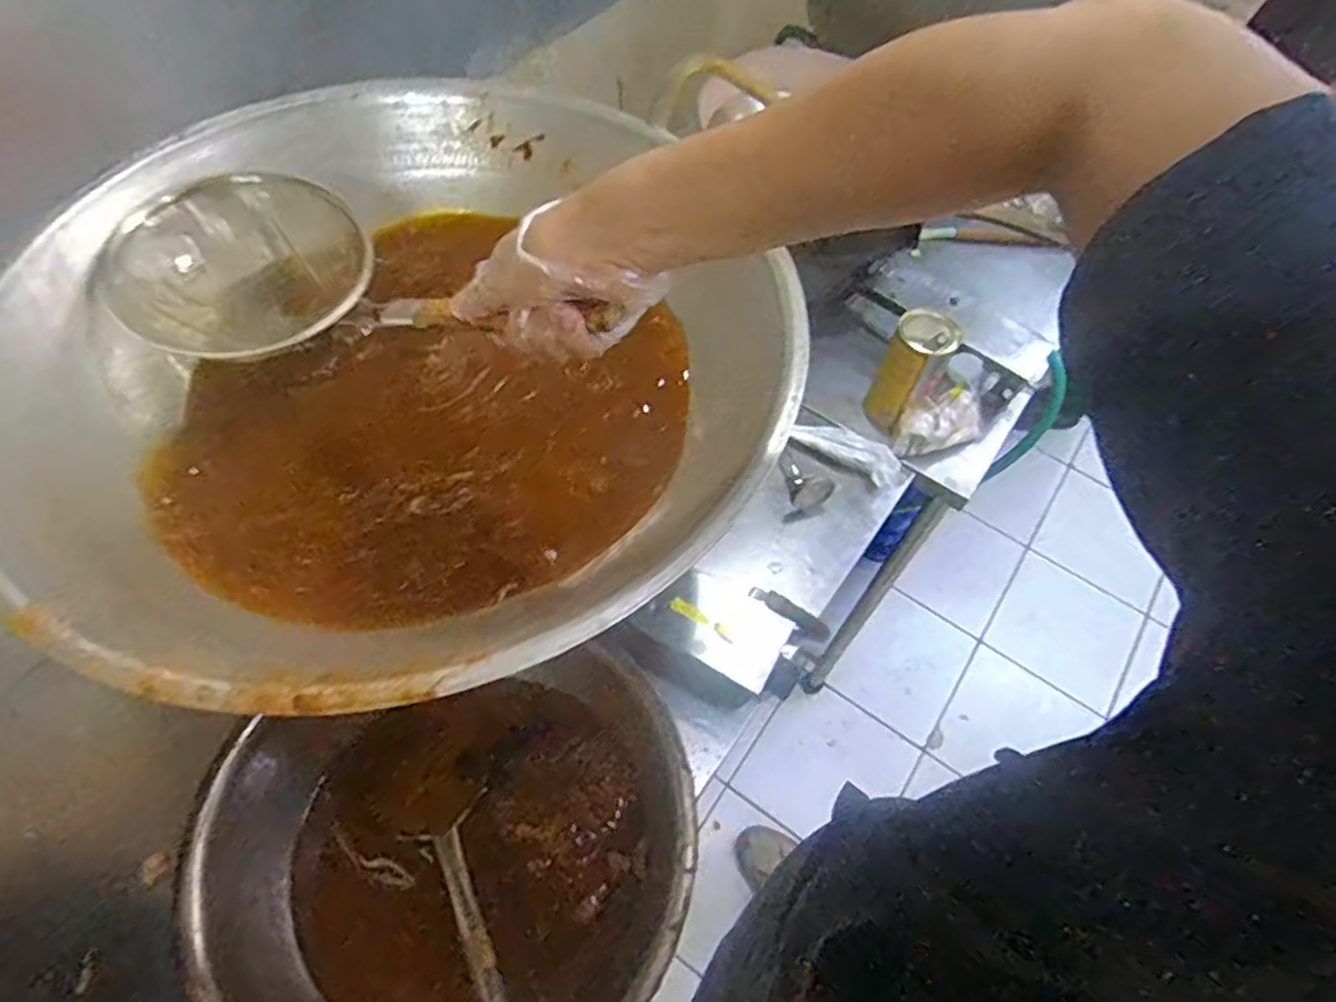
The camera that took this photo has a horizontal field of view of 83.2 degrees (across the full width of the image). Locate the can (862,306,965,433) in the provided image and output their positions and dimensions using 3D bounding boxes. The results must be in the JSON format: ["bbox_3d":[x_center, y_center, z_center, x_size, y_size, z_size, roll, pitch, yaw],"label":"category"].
[{"bbox_3d":[0.288,-0.155,0.898,0.069,0.129,0.084,27,62,12],"label":"can"}]

